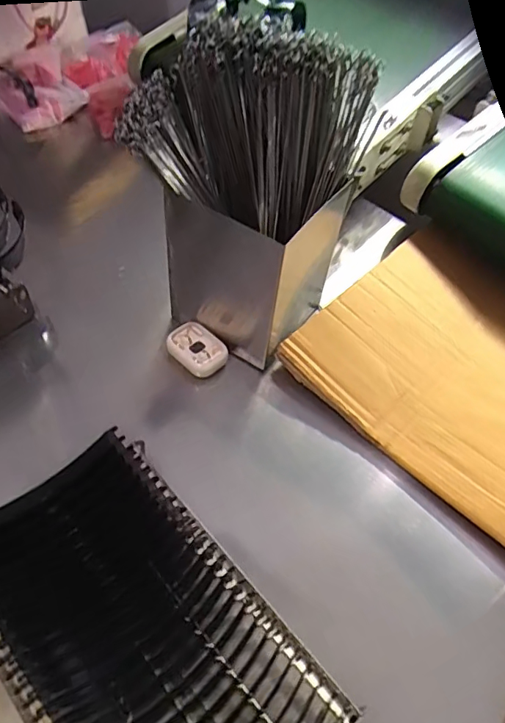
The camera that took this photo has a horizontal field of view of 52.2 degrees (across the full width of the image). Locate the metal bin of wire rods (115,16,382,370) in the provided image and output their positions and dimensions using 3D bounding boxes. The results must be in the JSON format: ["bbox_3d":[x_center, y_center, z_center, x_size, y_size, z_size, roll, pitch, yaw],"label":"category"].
[{"bbox_3d":[-0.009,-0.186,0.601,0.200,0.313,0.191,28,56,15],"label":"metal bin of wire rods"}]

